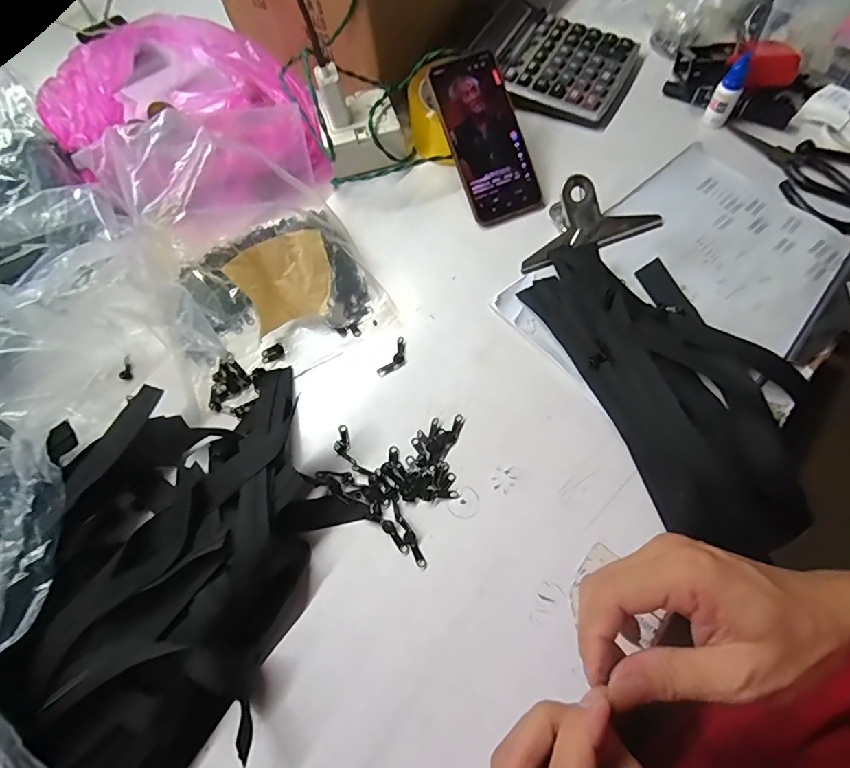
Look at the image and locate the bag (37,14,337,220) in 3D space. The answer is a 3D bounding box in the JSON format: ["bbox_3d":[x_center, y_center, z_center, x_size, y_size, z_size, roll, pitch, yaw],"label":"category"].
[{"bbox_3d":[-0.281,-0.304,0.550,0.354,0.133,0.235,38,73,21],"label":"bag"}]

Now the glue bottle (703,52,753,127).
[{"bbox_3d":[0.324,-0.312,0.519,0.026,0.067,0.021,24,69,16],"label":"glue bottle"}]

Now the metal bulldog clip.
[{"bbox_3d":[0.156,-0.168,0.476,0.147,0.040,0.072,-18,63,-4],"label":"metal bulldog clip"}]

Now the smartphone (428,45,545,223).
[{"bbox_3d":[0.064,-0.253,0.505,0.076,0.011,0.169,-22,97,-7],"label":"smartphone"}]

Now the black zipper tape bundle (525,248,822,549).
[{"bbox_3d":[0.215,-0.016,0.409,0.156,0.035,0.291,-23,64,-6],"label":"black zipper tape bundle"}]

